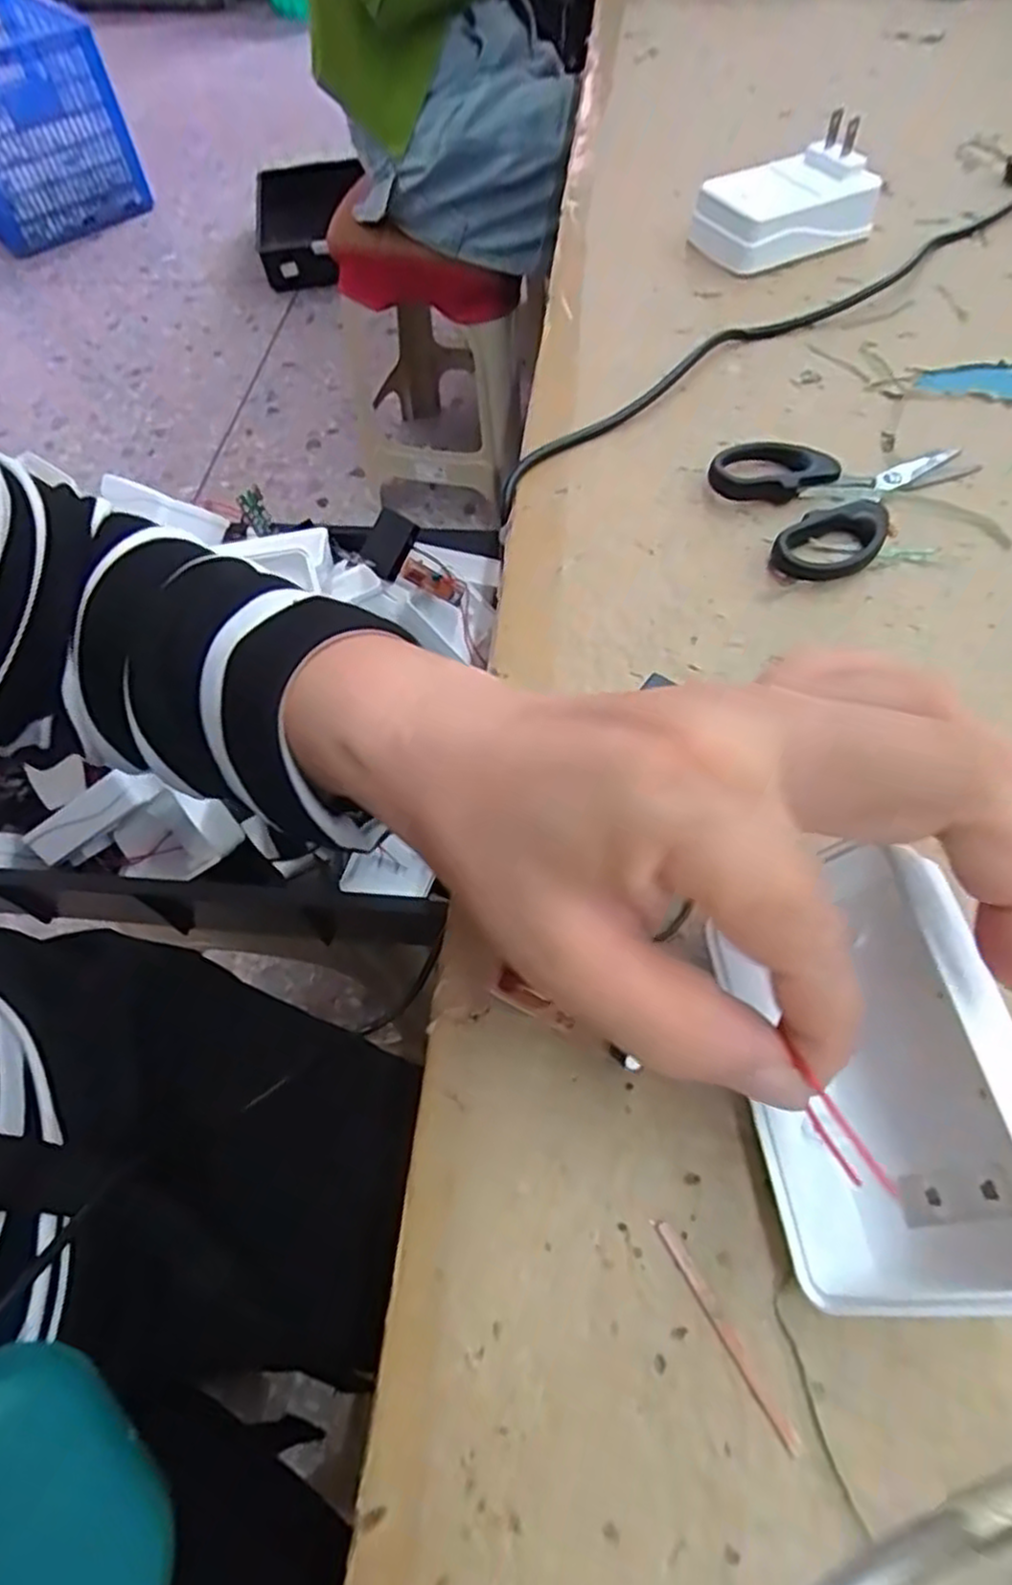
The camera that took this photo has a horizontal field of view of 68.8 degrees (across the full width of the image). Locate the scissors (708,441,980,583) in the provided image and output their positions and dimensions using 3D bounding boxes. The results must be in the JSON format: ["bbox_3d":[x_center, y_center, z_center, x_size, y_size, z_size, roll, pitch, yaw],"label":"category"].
[{"bbox_3d":[0.130,-0.126,0.299,0.073,0.012,0.103,39,68,23],"label":"scissors"}]

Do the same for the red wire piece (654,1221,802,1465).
[{"bbox_3d":[0.048,0.118,0.162,0.004,0.004,0.047,-28,61,-13],"label":"red wire piece"}]

